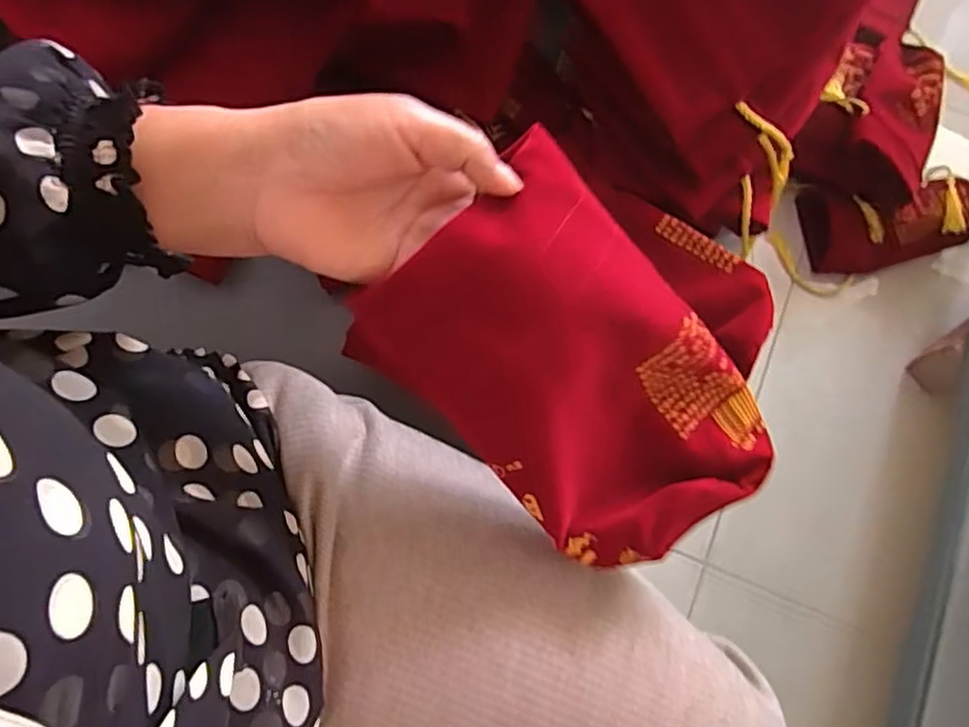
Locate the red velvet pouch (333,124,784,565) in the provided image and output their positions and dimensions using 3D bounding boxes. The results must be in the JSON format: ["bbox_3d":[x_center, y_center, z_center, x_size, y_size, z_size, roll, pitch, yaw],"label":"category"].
[{"bbox_3d":[0.051,0.009,0.314,0.126,0.026,0.205,-45,116,-5],"label":"red velvet pouch"}]

